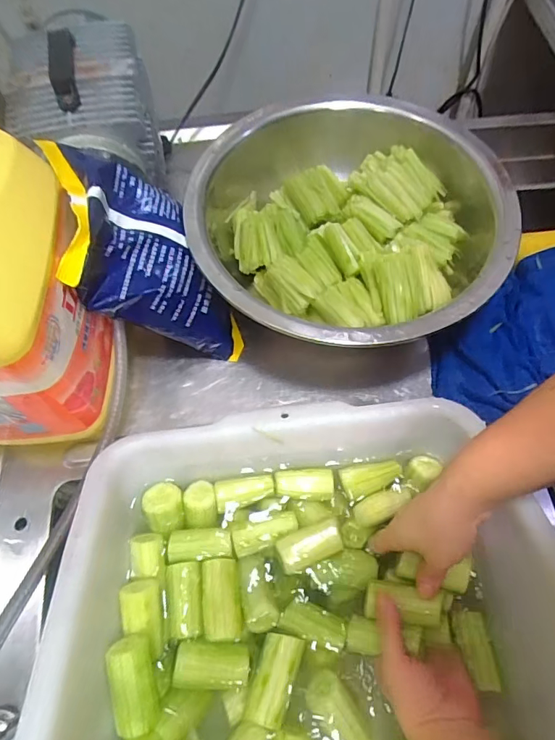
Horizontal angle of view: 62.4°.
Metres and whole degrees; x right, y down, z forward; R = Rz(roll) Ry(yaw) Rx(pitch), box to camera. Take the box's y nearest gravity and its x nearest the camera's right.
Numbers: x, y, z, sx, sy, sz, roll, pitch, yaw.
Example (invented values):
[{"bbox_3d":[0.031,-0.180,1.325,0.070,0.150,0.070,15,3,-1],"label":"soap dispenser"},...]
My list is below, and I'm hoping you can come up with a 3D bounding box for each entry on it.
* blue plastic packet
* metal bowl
[{"bbox_3d":[-0.128,-0.120,0.459,0.081,0.191,0.186,-7,78,44],"label":"blue plastic packet"},{"bbox_3d":[0.079,-0.156,0.509,0.332,0.093,0.328,0,63,0],"label":"metal bowl"}]

